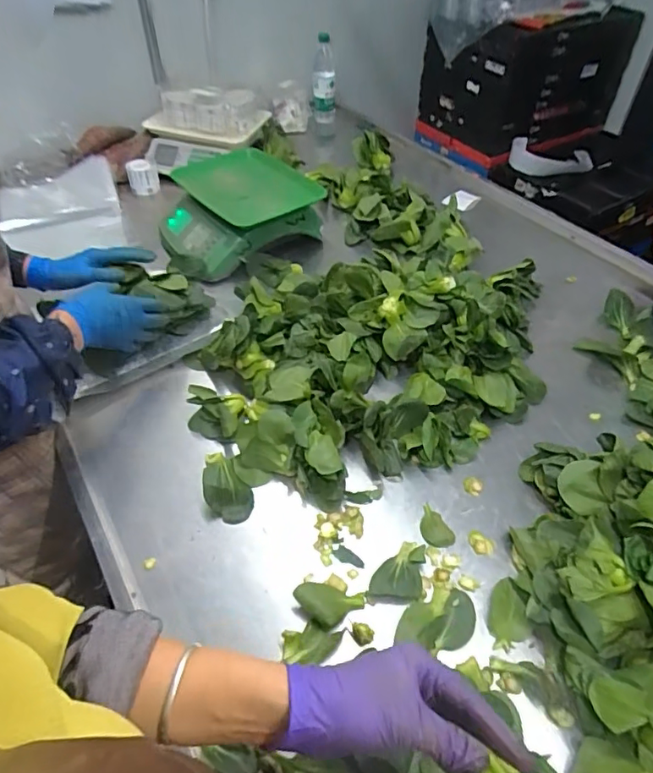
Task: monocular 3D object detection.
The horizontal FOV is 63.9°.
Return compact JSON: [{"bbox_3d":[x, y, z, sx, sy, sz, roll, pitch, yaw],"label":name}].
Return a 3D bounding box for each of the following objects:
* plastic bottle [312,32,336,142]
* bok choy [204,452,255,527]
[{"bbox_3d":[-0.007,-0.868,1.523,0.065,0.238,0.076,2,46,3],"label":"plastic bottle"},{"bbox_3d":[-0.131,0.125,0.684,0.062,0.040,0.101,-13,47,-12],"label":"bok choy"}]

